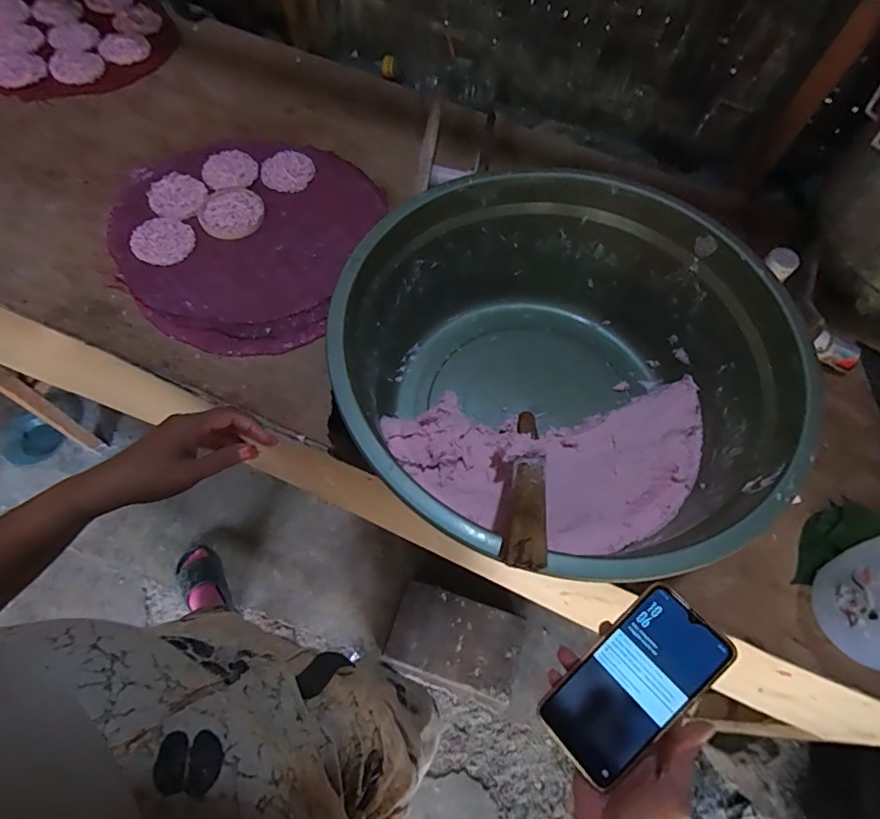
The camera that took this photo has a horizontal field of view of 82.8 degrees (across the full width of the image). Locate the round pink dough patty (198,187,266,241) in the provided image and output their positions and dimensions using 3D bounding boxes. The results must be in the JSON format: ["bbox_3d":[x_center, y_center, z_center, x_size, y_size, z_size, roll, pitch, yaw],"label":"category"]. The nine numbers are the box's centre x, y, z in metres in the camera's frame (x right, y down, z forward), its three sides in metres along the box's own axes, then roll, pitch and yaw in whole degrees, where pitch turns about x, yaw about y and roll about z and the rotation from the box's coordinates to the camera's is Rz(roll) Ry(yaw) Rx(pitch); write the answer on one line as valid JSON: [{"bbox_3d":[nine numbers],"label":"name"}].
[{"bbox_3d":[-0.284,-0.273,0.691,0.081,0.011,0.088,1,63,-3],"label":"round pink dough patty"}]

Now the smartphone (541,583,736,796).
[{"bbox_3d":[0.158,0.224,0.406,0.154,0.006,0.075,-45,65,0],"label":"smartphone"}]

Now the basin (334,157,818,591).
[{"bbox_3d":[0.111,-0.029,0.504,0.386,0.178,0.389,1,63,-3],"label":"basin"}]

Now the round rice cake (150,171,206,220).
[{"bbox_3d":[-0.364,-0.297,0.696,0.069,0.009,0.079,-12,64,-10],"label":"round rice cake"}]

